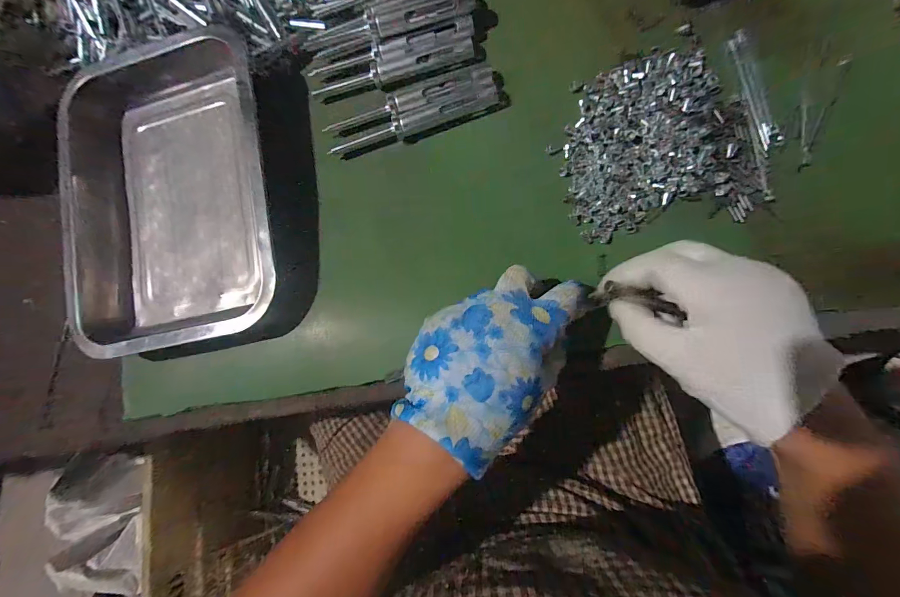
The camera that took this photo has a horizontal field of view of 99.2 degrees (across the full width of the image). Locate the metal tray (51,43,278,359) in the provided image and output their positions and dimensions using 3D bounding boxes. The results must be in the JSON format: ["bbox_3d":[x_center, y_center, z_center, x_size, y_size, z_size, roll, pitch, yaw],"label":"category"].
[{"bbox_3d":[-0.238,-0.089,0.331,0.188,0.046,0.260,-10,82,7],"label":"metal tray"}]

